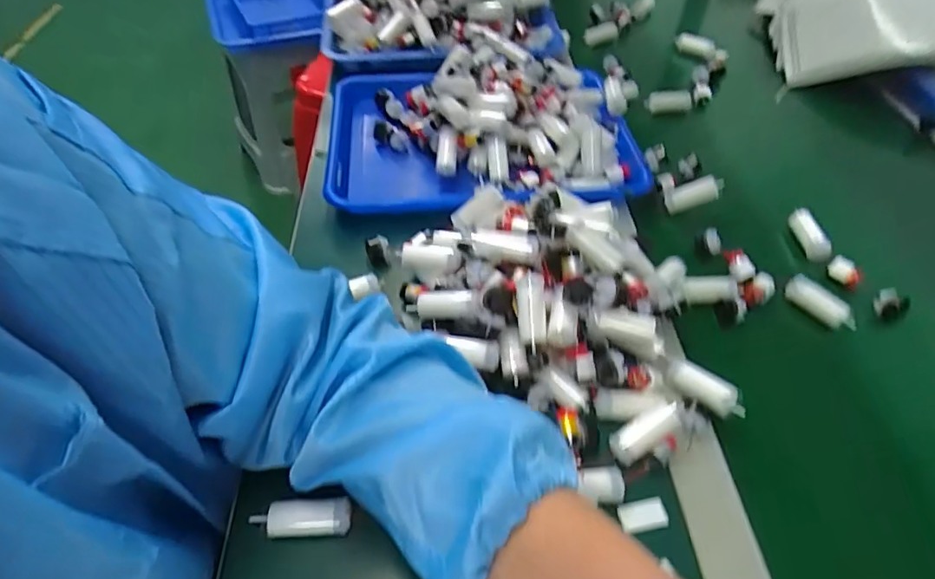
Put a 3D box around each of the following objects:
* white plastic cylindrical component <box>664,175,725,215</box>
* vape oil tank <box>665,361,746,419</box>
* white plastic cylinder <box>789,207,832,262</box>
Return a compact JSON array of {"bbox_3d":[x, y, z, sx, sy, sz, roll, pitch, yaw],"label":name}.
[{"bbox_3d":[0.230,-0.097,0.556,0.059,0.024,0.017,-22,33,43],"label":"white plastic cylindrical component"},{"bbox_3d":[0.173,0.070,0.394,0.057,0.015,0.022,36,58,26],"label":"vape oil tank"},{"bbox_3d":[0.332,-0.053,0.528,0.016,0.021,0.054,-22,80,-18],"label":"white plastic cylinder"}]

